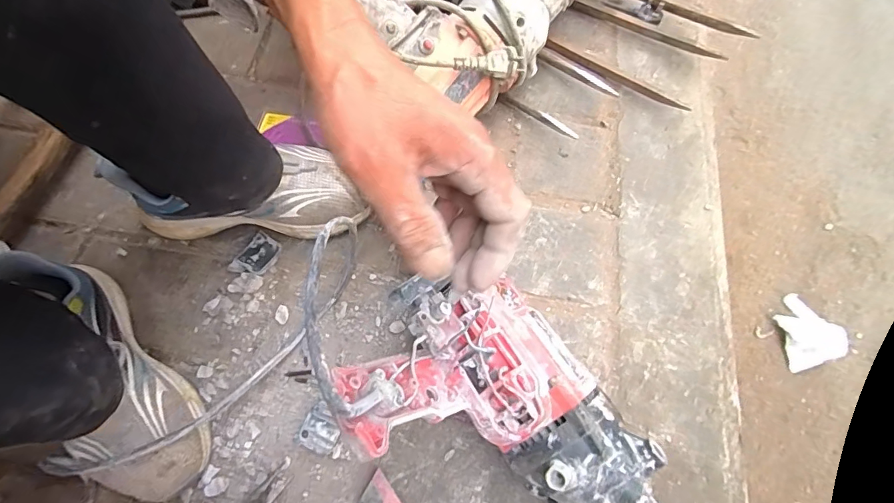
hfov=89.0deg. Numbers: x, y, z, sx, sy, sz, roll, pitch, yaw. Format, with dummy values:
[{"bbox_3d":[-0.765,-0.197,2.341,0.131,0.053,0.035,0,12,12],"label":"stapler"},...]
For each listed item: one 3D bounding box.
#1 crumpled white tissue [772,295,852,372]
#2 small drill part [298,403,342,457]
[{"bbox_3d":[0.497,0.109,0.635,0.072,0.032,0.096,-19,70,-3],"label":"crumpled white tissue"},{"bbox_3d":[-0.123,0.176,0.449,0.038,0.011,0.040,20,73,11],"label":"small drill part"}]

